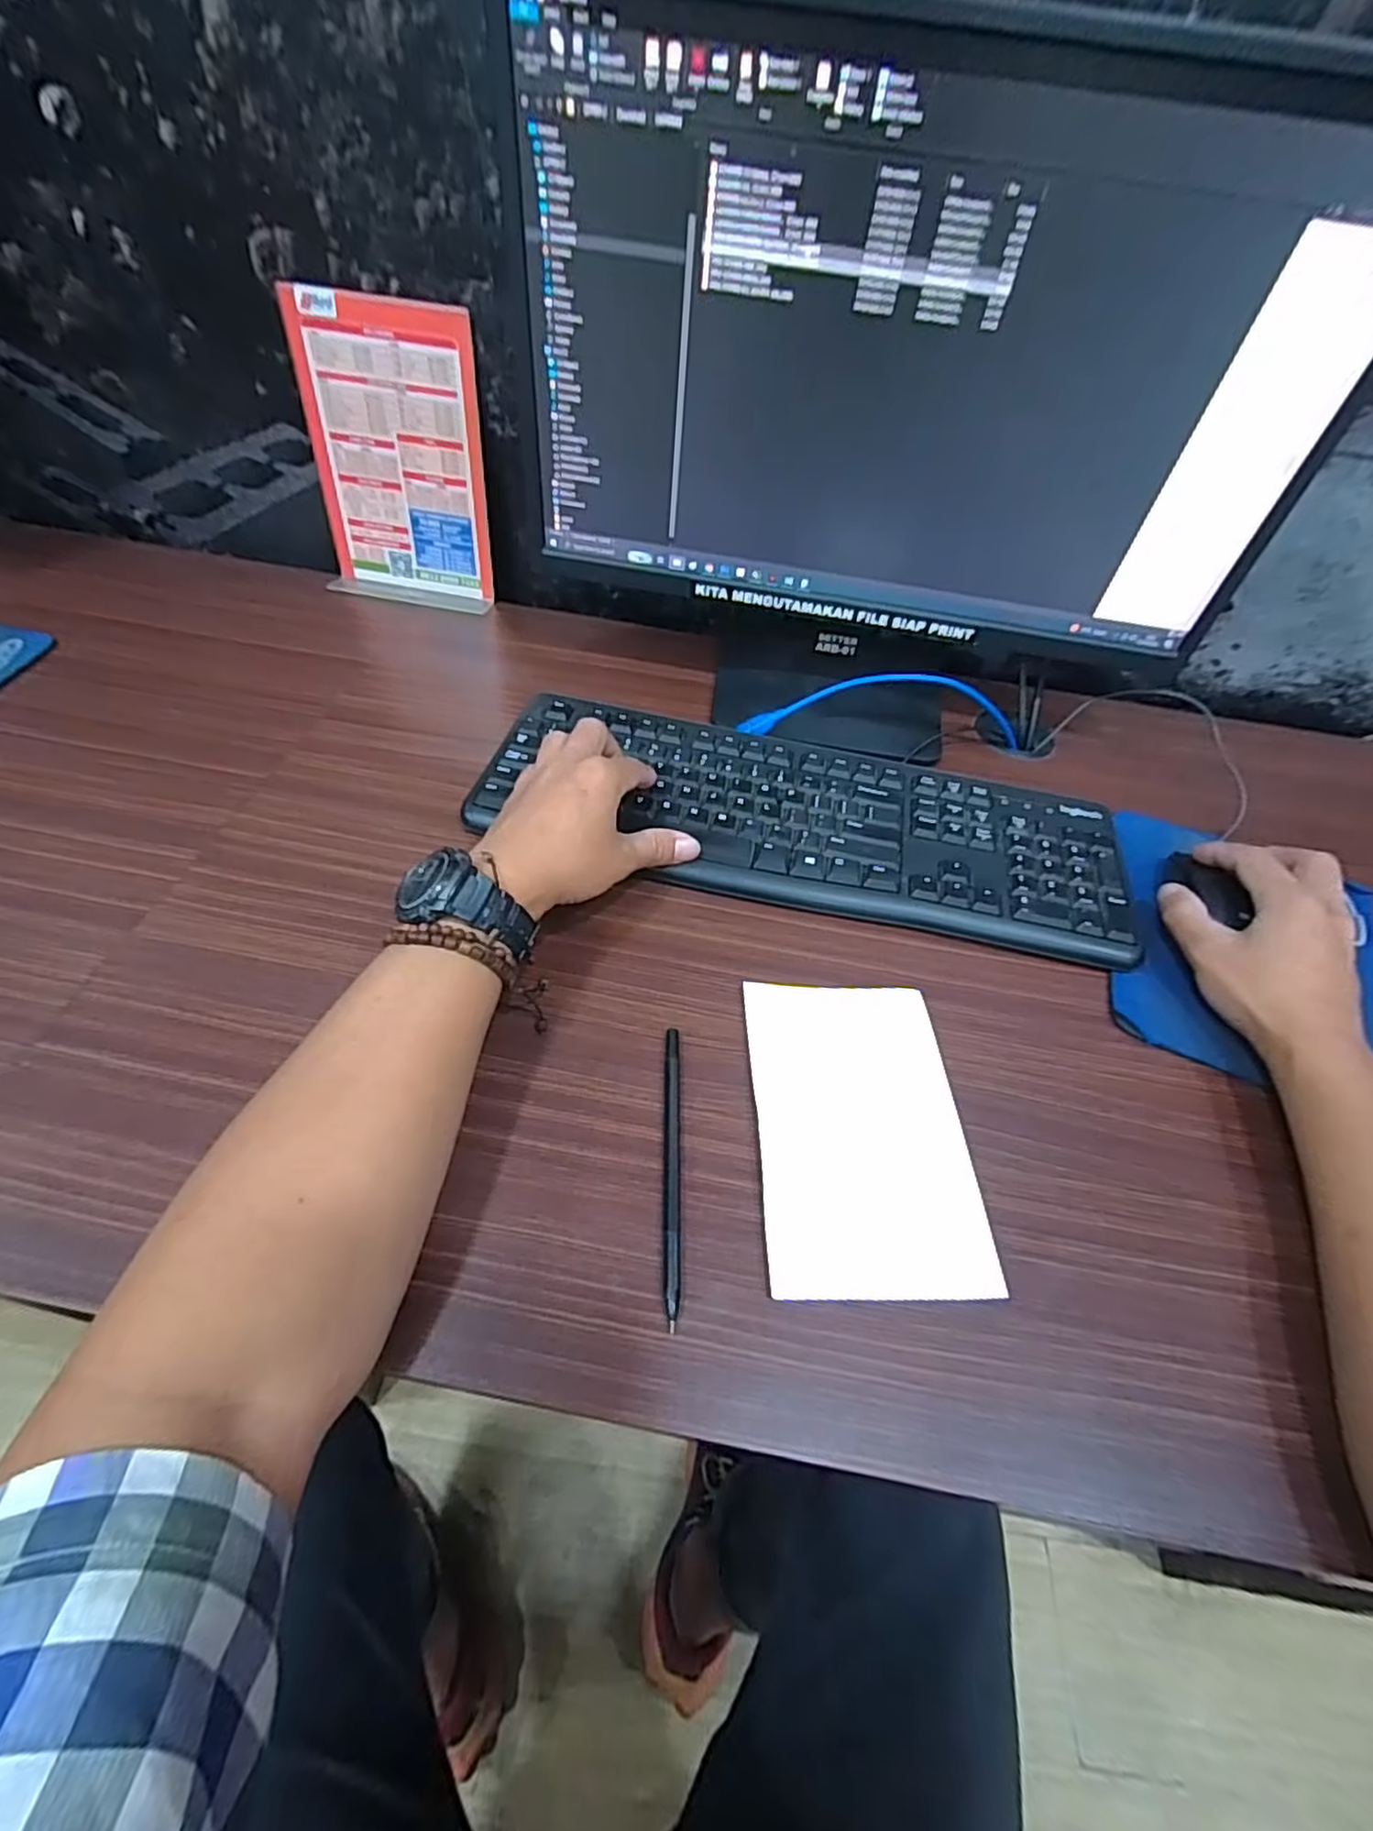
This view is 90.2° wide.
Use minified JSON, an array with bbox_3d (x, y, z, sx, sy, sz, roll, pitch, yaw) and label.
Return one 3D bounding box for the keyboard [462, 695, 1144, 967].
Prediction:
[{"bbox_3d":[0.080,-0.070,0.477,0.430,0.021,0.163,15,50,6],"label":"keyboard"}]

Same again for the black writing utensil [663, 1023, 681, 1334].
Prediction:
[{"bbox_3d":[-0.007,0.118,0.329,0.008,0.006,0.137,2,52,-4],"label":"black writing utensil"}]

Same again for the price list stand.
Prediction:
[{"bbox_3d":[-0.248,-0.384,0.586,0.148,0.211,0.047,11,52,3],"label":"price list stand"}]

